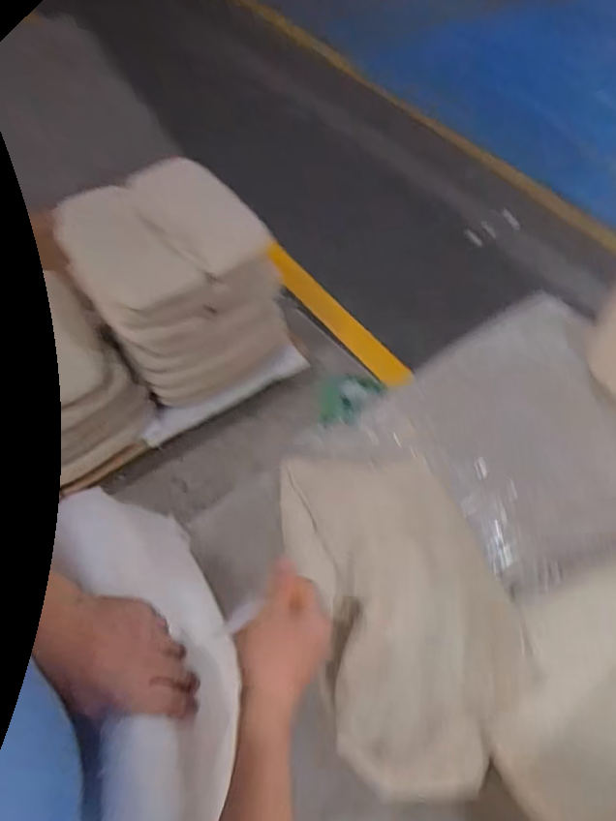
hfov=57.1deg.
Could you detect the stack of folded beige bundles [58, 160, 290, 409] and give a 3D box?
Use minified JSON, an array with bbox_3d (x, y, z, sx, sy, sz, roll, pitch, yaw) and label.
[{"bbox_3d":[-0.374,-0.354,1.587,0.459,0.423,0.485,-31,63,-23],"label":"stack of folded beige bundles"}]

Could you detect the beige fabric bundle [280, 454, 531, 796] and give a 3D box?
[{"bbox_3d":[0.106,0.218,0.676,0.216,0.054,0.393,-11,57,-12],"label":"beige fabric bundle"}]

